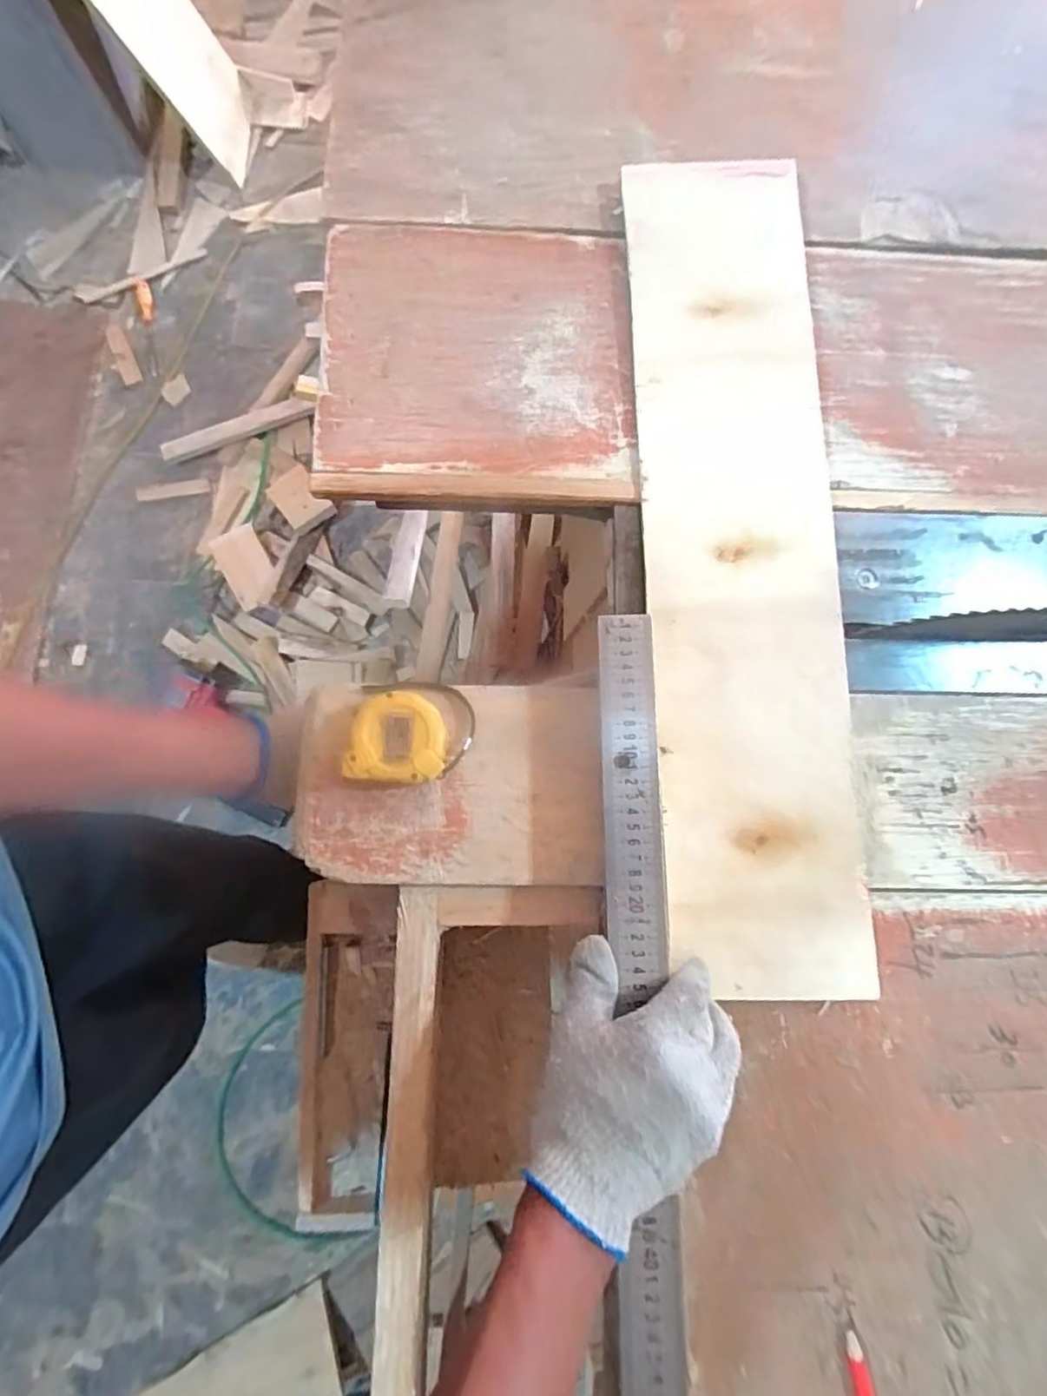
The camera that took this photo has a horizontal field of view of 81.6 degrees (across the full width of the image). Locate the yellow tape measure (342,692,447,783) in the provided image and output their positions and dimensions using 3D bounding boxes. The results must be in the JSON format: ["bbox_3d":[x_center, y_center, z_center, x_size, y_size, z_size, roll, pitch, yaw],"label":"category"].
[{"bbox_3d":[-0.088,0.030,0.435,0.072,0.033,0.060,4,79,0],"label":"yellow tape measure"}]

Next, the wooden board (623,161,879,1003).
[{"bbox_3d":[0.168,-0.125,0.474,0.146,0.016,0.669,-1,81,-1],"label":"wooden board"}]

